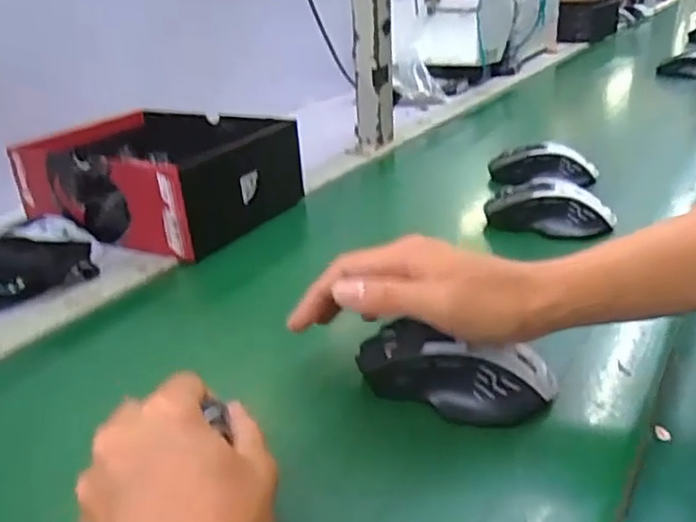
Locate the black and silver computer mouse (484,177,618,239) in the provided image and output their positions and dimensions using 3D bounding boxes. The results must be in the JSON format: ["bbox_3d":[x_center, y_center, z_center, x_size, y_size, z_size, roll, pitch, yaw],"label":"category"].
[{"bbox_3d":[0.190,-0.053,0.600,0.118,0.035,0.061,4,27,11],"label":"black and silver computer mouse"}]

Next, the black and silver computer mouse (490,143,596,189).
[{"bbox_3d":[0.220,-0.107,0.717,0.121,0.036,0.065,3,27,10],"label":"black and silver computer mouse"}]

